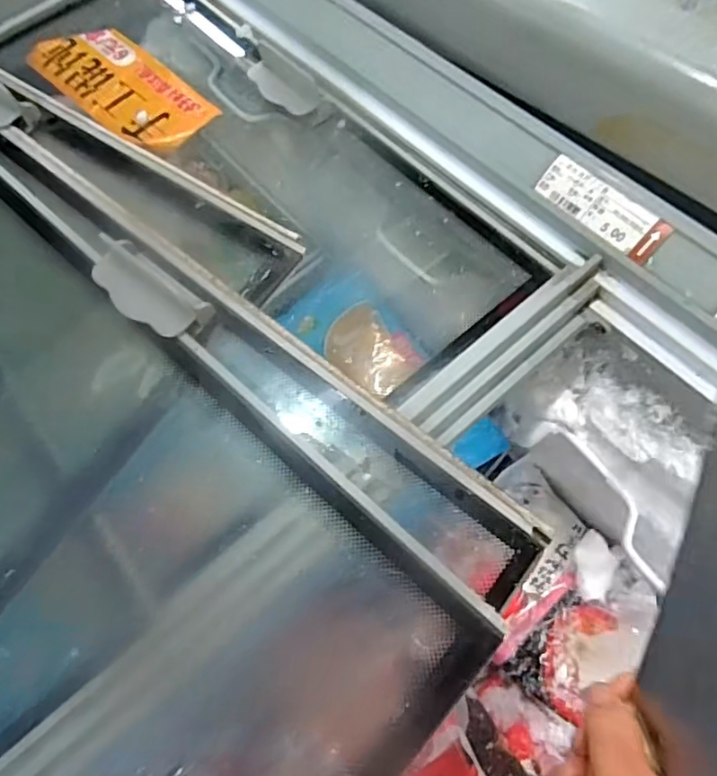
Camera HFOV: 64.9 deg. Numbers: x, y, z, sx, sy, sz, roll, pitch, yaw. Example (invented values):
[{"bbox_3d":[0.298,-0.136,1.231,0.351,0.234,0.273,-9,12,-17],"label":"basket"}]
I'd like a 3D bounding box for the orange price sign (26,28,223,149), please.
[{"bbox_3d":[-0.214,-0.273,0.507,0.199,0.007,0.081,40,74,18],"label":"orange price sign"}]

